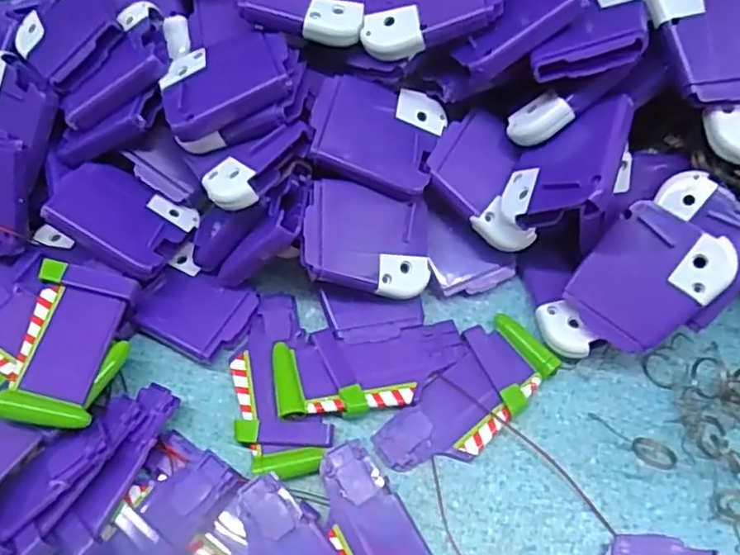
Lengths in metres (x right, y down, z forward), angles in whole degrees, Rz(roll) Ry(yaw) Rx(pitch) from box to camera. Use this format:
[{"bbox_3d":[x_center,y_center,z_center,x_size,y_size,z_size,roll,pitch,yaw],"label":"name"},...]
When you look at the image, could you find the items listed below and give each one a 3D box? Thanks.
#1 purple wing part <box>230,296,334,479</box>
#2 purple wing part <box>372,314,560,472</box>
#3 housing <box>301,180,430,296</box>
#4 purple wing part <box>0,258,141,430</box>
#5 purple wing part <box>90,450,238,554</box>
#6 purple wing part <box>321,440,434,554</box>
[{"bbox_3d":[-0.046,0.050,0.298,0.040,0.010,0.087,-17,64,-5],"label":"purple wing part"},{"bbox_3d":[0.045,0.057,0.293,0.089,0.010,0.039,-41,69,-16],"label":"purple wing part"},{"bbox_3d":[0.000,-0.017,0.298,0.064,0.006,0.047,13,81,-19],"label":"housing"},{"bbox_3d":[-0.133,0.028,0.280,0.040,0.012,0.073,3,64,4],"label":"purple wing part"},{"bbox_3d":[-0.096,0.113,0.268,0.033,0.014,0.088,31,70,16],"label":"purple wing part"},{"bbox_3d":[0.009,0.113,0.265,0.039,0.014,0.090,-30,66,-11],"label":"purple wing part"}]

